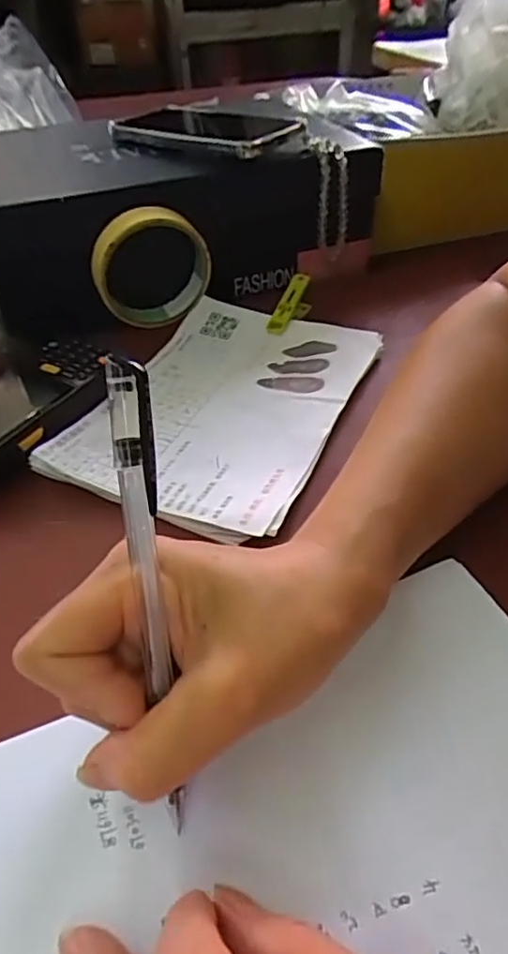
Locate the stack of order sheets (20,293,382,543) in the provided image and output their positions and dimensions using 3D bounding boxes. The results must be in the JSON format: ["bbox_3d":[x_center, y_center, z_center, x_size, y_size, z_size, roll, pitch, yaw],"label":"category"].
[{"bbox_3d":[-0.019,-0.051,0.395,0.154,0.016,0.206,16,46,20],"label":"stack of order sheets"}]

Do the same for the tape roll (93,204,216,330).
[{"bbox_3d":[-0.077,-0.157,0.455,0.087,0.087,0.029,-23,46,-19],"label":"tape roll"}]

